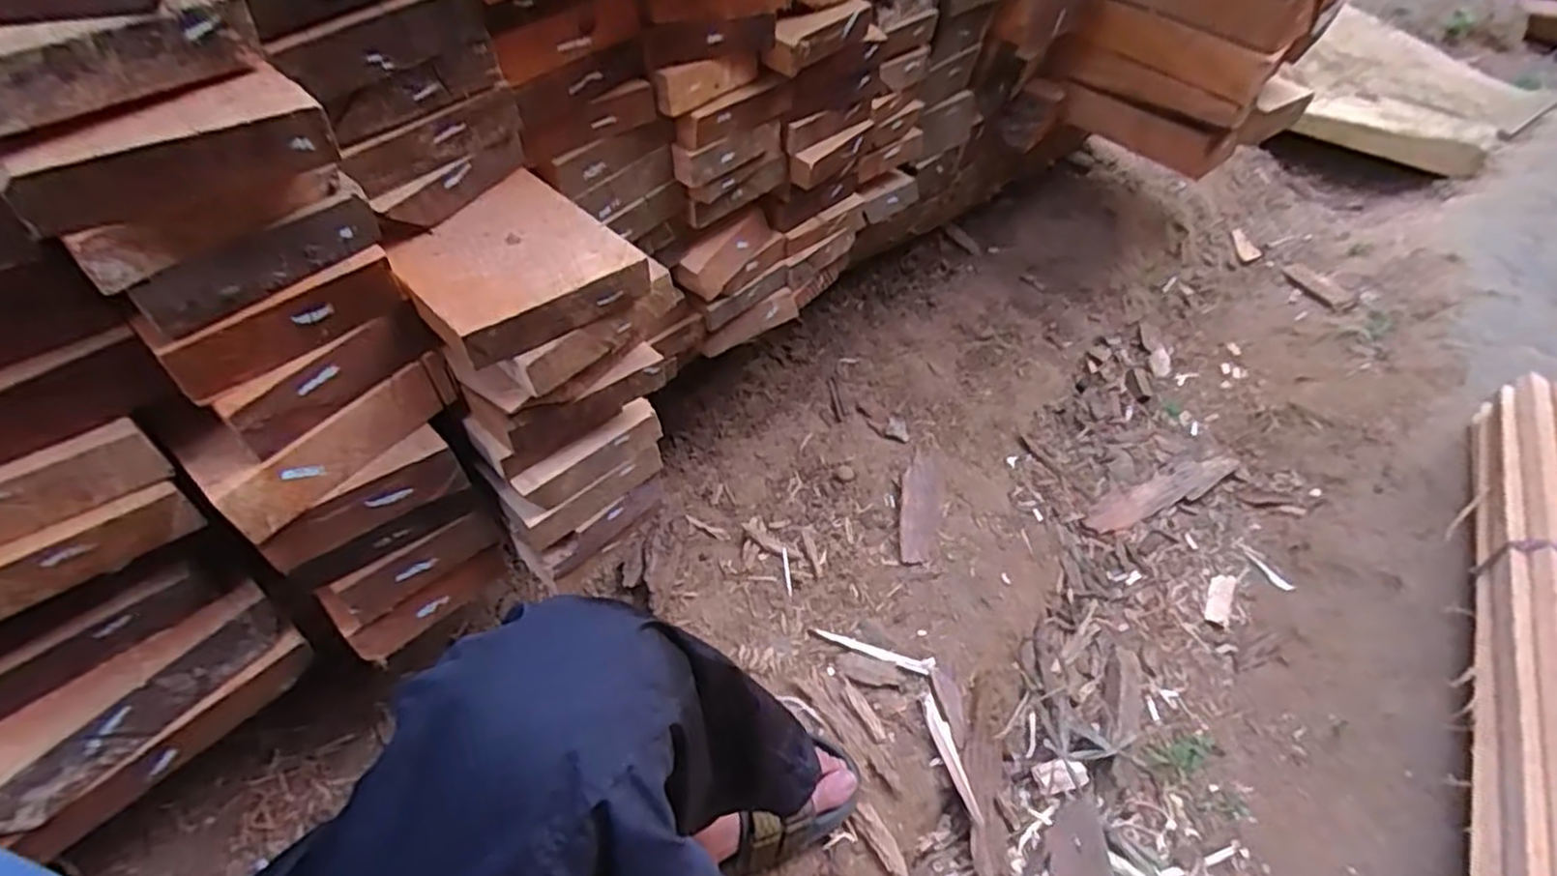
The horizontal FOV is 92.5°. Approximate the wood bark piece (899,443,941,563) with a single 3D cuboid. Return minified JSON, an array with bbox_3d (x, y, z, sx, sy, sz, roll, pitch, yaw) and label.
[{"bbox_3d":[0.186,0.083,0.966,0.049,0.015,0.183,7,55,6],"label":"wood bark piece"}]

